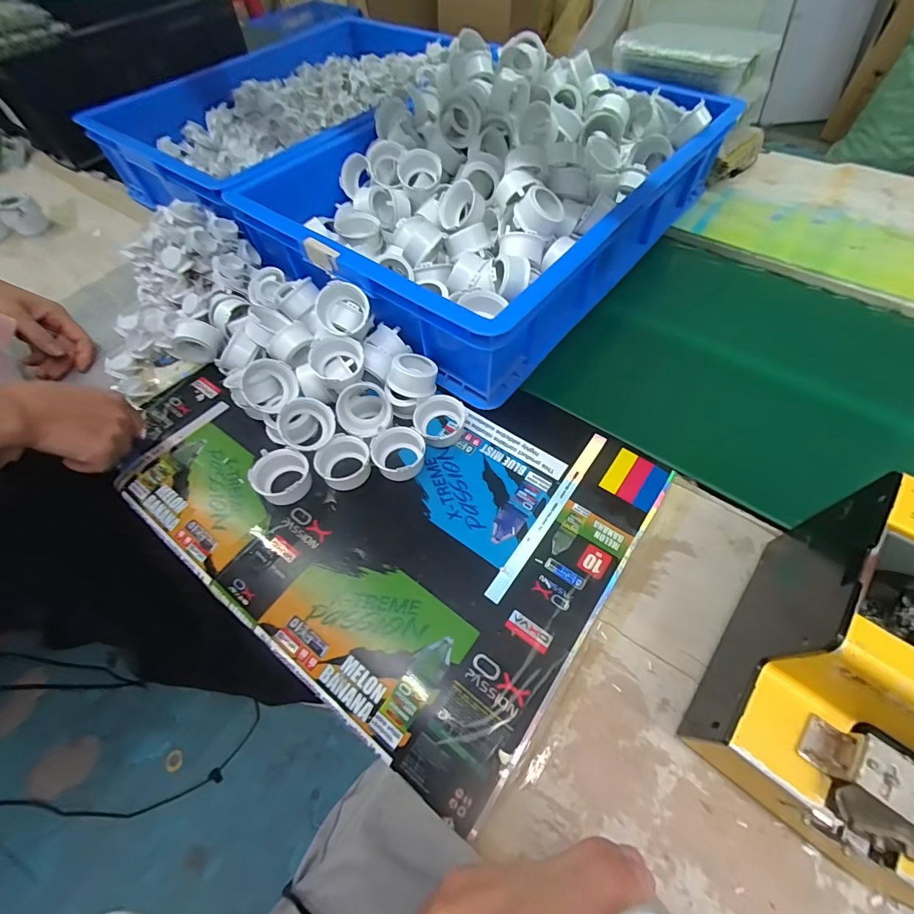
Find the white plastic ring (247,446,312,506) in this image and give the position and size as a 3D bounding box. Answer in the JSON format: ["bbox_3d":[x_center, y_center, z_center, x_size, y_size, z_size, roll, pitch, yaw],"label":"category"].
[{"bbox_3d":[-0.176,0.019,0.422,0.047,0.031,0.052,20,61,14],"label":"white plastic ring"}]

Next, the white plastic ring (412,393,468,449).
[{"bbox_3d":[-0.019,-0.038,0.450,0.052,0.027,0.056,-1,58,2],"label":"white plastic ring"}]

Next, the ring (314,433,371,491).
[{"bbox_3d":[-0.117,0.004,0.433,0.053,0.027,0.054,-1,58,2],"label":"ring"}]

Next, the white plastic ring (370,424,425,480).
[{"bbox_3d":[-0.060,-0.003,0.435,0.054,0.029,0.052,-1,58,2],"label":"white plastic ring"}]

